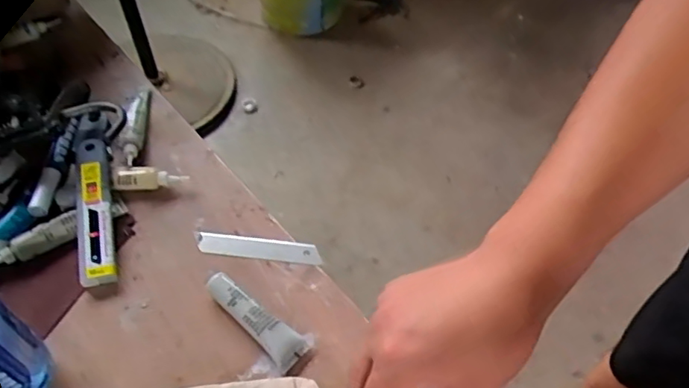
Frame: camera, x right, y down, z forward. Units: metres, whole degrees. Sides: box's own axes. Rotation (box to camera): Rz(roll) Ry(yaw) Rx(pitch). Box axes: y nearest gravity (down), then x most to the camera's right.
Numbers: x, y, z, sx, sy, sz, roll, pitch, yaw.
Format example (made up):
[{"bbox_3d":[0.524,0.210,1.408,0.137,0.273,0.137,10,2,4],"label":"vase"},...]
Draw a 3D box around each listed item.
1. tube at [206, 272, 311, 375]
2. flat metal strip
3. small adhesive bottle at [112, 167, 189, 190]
[{"bbox_3d":[-0.064,0.089,0.421,0.027,0.018,0.087,-38,61,-26],"label":"tube"},{"bbox_3d":[-0.070,0.044,0.468,0.099,0.004,0.018,6,66,1],"label":"flat metal strip"},{"bbox_3d":[-0.169,-0.014,0.500,0.062,0.011,0.016,-6,53,-5],"label":"small adhesive bottle"}]

